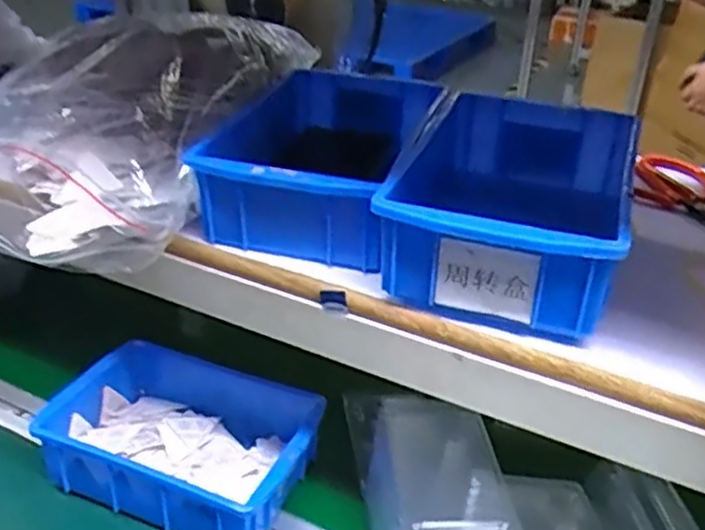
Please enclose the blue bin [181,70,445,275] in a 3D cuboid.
[{"bbox_3d":[-0.017,-0.078,0.519,0.114,0.069,0.208,10,33,13],"label":"blue bin"}]

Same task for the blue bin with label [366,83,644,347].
[{"bbox_3d":[0.099,-0.034,0.457,0.123,0.079,0.186,11,33,14],"label":"blue bin with label"}]

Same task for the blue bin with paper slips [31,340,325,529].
[{"bbox_3d":[-0.132,0.144,0.601,0.202,0.070,0.147,13,33,17],"label":"blue bin with paper slips"}]

